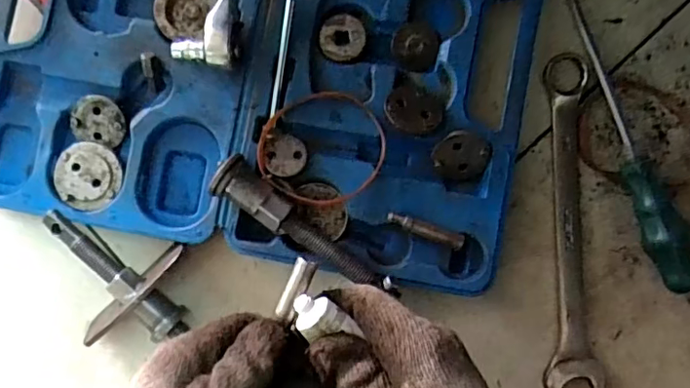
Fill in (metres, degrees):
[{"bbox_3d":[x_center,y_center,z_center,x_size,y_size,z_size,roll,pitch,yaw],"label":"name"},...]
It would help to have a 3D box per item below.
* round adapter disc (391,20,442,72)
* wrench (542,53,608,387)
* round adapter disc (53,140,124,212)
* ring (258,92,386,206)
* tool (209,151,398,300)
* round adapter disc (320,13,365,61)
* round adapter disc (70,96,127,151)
[{"bbox_3d":[0.053,-0.110,0.417,0.035,0.009,0.034,2,85,1],"label":"round adapter disc"},{"bbox_3d":[0.169,0.024,0.414,0.040,0.014,0.250,1,85,1],"label":"wrench"},{"bbox_3d":[-0.190,-0.013,0.415,0.049,0.004,0.049,0,85,1],"label":"round adapter disc"},{"bbox_3d":[-0.016,-0.032,0.396,0.089,0.012,0.079,4,85,1],"label":"ring"},{"bbox_3d":[-0.027,0.027,0.396,0.145,0.031,0.026,37,87,-9],"label":"tool"},{"bbox_3d":[-0.002,-0.116,0.415,0.033,0.005,0.036,0,85,1],"label":"round adapter disc"},{"bbox_3d":[-0.184,-0.055,0.419,0.038,0.004,0.036,14,103,-6],"label":"round adapter disc"}]

